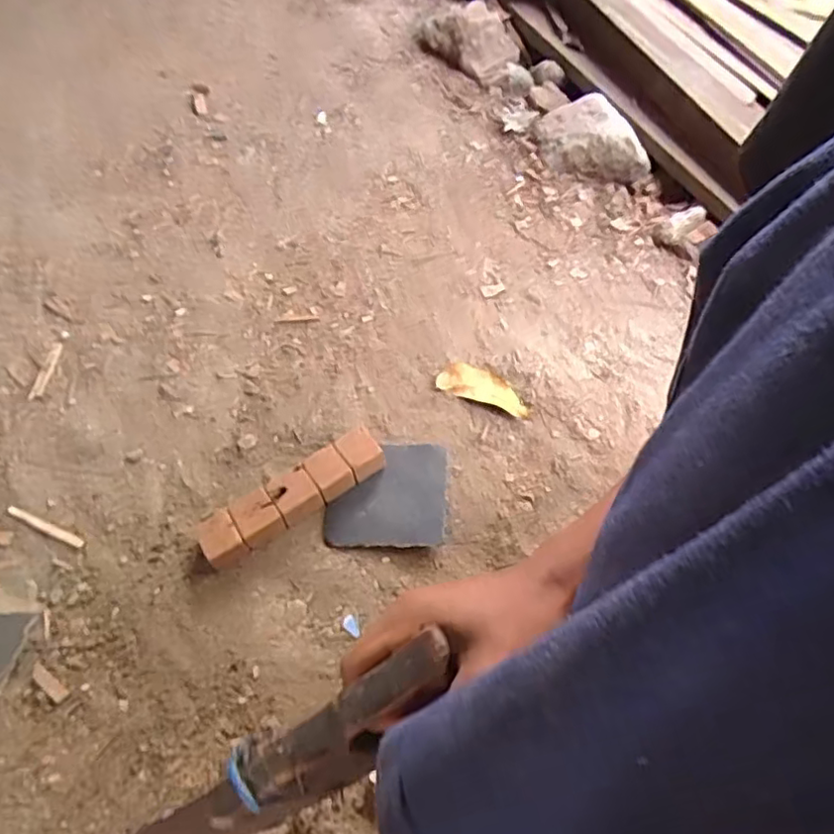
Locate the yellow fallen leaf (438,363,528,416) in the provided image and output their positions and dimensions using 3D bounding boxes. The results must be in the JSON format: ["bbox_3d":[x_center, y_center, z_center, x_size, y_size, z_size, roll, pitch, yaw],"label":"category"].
[{"bbox_3d":[0.075,-0.032,0.688,0.102,0.007,0.045,23,57,14],"label":"yellow fallen leaf"}]

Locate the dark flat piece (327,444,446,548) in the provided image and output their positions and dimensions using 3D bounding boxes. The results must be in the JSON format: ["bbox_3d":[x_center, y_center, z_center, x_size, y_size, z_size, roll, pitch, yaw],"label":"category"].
[{"bbox_3d":[-0.028,0.075,0.614,0.113,0.008,0.110,1,54,-1],"label":"dark flat piece"}]

